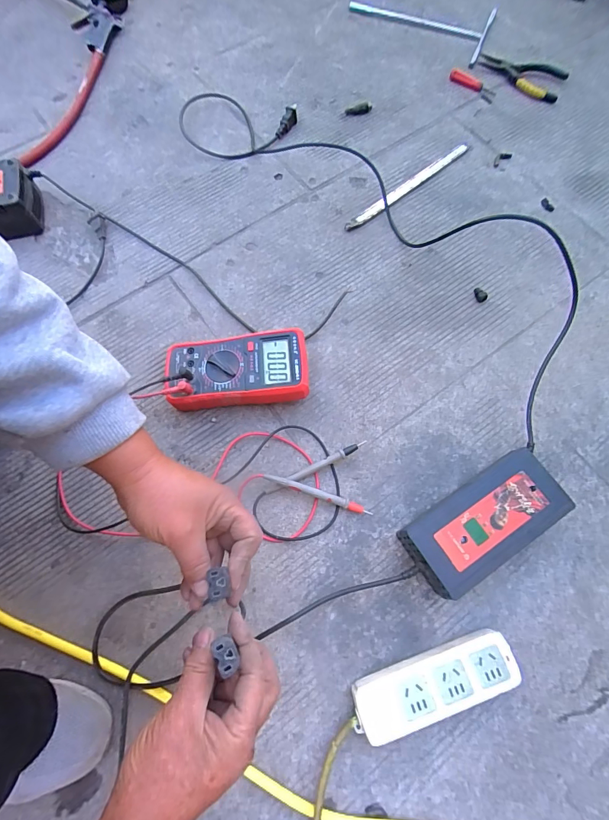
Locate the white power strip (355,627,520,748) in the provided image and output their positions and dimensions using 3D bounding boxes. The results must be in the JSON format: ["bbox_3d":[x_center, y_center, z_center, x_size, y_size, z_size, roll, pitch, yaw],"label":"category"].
[{"bbox_3d":[0.134,0.285,0.405,0.170,0.032,0.053,-18,72,-7],"label":"white power strip"}]

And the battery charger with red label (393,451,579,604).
[{"bbox_3d":[0.202,0.127,0.447,0.175,0.059,0.085,-32,74,-10],"label":"battery charger with red label"}]

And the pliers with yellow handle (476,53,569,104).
[{"bbox_3d":[0.412,-0.644,0.743,0.165,0.011,0.088,27,73,8],"label":"pliers with yellow handle"}]

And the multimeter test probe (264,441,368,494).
[{"bbox_3d":[0.016,0.071,0.485,0.138,0.015,0.012,-26,73,-9],"label":"multimeter test probe"}]

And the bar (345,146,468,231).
[{"bbox_3d":[0.175,-0.374,0.649,0.280,0.010,0.019,-40,76,-13],"label":"bar"}]

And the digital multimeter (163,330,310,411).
[{"bbox_3d":[-0.087,-0.051,0.509,0.177,0.054,0.089,-3,71,-2],"label":"digital multimeter"}]

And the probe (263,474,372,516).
[{"bbox_3d":[0.016,0.103,0.475,0.135,0.017,0.012,17,72,5],"label":"probe"}]

